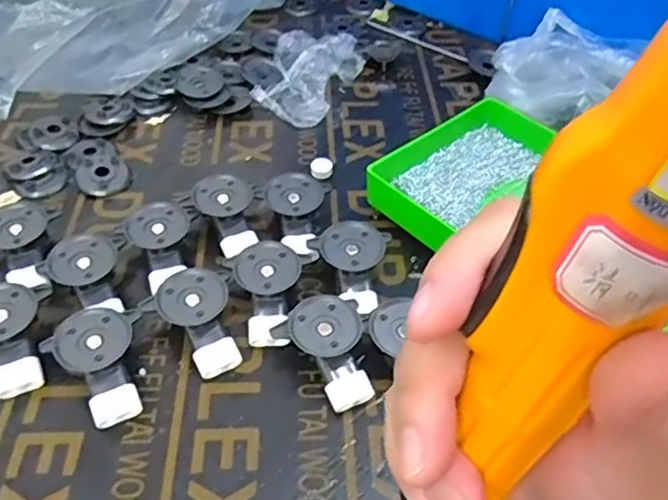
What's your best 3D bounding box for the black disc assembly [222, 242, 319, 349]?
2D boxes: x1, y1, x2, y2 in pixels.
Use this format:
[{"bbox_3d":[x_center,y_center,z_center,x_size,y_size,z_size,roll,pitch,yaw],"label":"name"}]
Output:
[{"bbox_3d":[-0.045,0.026,0.405,0.050,0.031,0.072,10,47,6],"label":"black disc assembly"}]

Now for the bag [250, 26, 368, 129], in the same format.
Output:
[{"bbox_3d":[-0.025,-0.166,0.583,0.084,0.025,0.123,13,48,9],"label":"bag"}]

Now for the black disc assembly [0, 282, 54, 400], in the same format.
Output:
[{"bbox_3d":[-0.196,0.054,0.371,0.045,0.030,0.064,-5,48,-8],"label":"black disc assembly"}]

